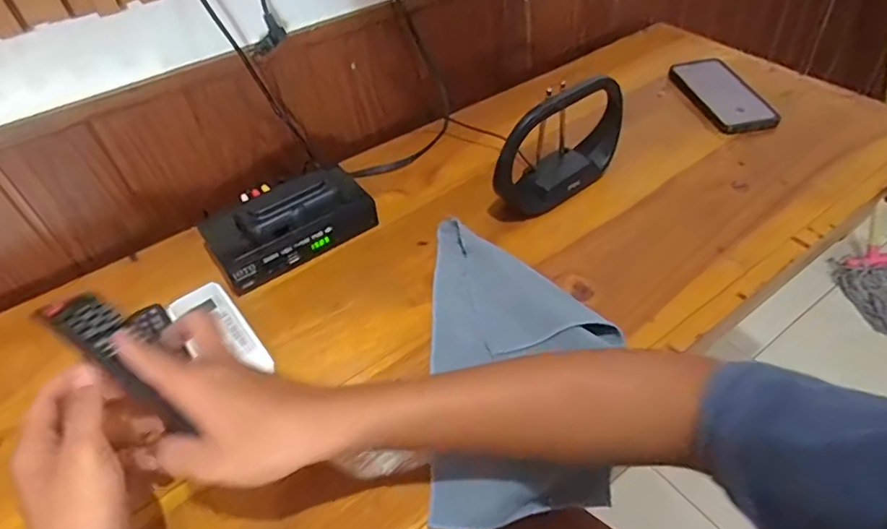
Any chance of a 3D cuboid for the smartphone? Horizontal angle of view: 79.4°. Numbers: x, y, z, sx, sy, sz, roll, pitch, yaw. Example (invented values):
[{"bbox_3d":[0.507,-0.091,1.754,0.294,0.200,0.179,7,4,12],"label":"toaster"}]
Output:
[{"bbox_3d":[0.371,-0.230,0.716,0.078,0.014,0.171,-16,48,4],"label":"smartphone"}]

